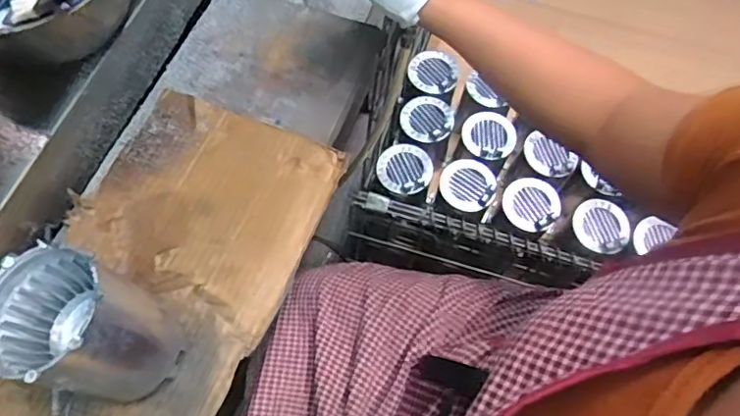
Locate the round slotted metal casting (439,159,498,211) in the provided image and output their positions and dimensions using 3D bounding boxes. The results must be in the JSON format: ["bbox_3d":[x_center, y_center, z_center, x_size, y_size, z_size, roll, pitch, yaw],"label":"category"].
[{"bbox_3d":[0.152,-0.036,0.861,0.086,0.015,0.082,25,67,9],"label":"round slotted metal casting"}]

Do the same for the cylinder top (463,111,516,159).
[{"bbox_3d":[0.190,-0.117,0.876,0.082,0.011,0.085,1,66,-2],"label":"cylinder top"}]

